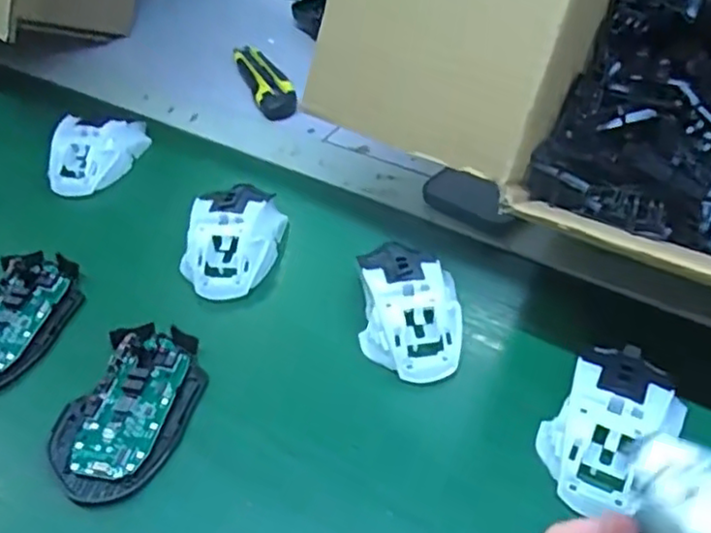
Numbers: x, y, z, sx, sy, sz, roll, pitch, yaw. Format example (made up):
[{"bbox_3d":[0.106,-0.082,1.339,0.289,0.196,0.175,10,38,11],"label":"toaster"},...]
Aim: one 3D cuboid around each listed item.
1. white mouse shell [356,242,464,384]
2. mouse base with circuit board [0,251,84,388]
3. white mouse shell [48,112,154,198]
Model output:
[{"bbox_3d":[0.036,0.023,0.447,0.063,0.037,0.106,-2,44,2],"label":"white mouse shell"},{"bbox_3d":[-0.239,0.035,0.463,0.066,0.018,0.114,9,45,13],"label":"mouse base with circuit board"},{"bbox_3d":[-0.229,-0.102,0.589,0.062,0.034,0.095,3,45,7],"label":"white mouse shell"}]

